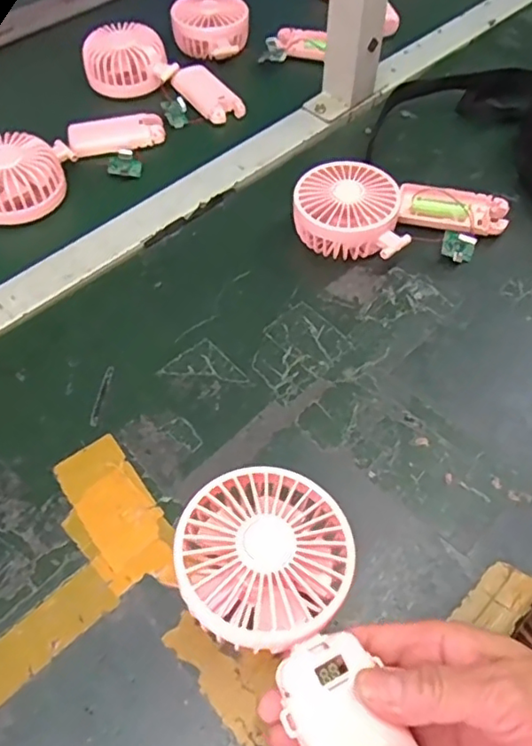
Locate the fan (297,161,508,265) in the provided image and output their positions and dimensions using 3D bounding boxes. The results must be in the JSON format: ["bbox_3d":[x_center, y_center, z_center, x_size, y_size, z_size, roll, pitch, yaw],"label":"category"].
[{"bbox_3d":[0.116,-0.138,0.507,0.183,0.043,0.090,-1,56,0],"label":"fan"}]

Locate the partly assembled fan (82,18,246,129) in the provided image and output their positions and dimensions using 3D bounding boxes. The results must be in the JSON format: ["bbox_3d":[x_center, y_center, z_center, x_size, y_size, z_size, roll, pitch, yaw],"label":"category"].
[{"bbox_3d":[-0.106,-0.310,0.607,0.167,0.039,0.082,29,61,19],"label":"partly assembled fan"}]

